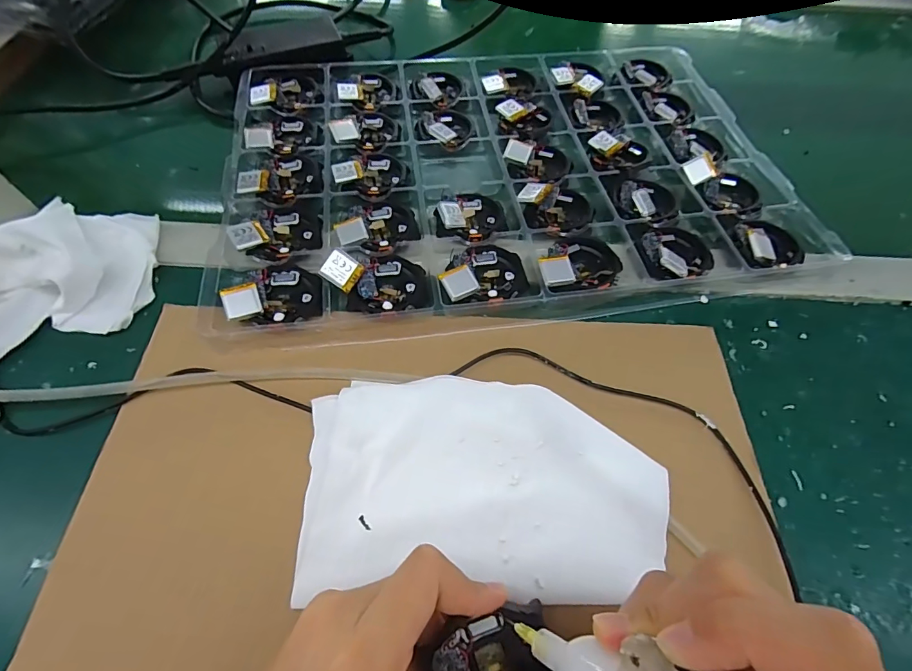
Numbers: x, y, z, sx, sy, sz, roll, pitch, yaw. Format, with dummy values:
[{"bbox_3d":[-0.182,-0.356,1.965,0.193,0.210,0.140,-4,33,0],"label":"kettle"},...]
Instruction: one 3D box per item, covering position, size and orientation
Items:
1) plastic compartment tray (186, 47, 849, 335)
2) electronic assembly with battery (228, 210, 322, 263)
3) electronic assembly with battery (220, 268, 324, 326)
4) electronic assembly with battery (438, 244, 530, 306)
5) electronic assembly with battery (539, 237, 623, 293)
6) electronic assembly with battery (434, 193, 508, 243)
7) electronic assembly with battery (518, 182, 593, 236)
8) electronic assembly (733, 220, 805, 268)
[{"bbox_3d":[0.040,-0.151,0.363,0.434,0.021,0.302,-5,61,-4],"label":"plastic compartment tray"},{"bbox_3d":[-0.129,-0.074,0.314,0.055,0.012,0.047,-30,65,-17],"label":"electronic assembly with battery"},{"bbox_3d":[-0.118,-0.029,0.288,0.058,0.017,0.044,-10,61,-7],"label":"electronic assembly with battery"},{"bbox_3d":[0.019,-0.043,0.304,0.061,0.016,0.050,-6,61,-4],"label":"electronic assembly with battery"},{"bbox_3d":[0.087,-0.051,0.309,0.060,0.013,0.045,-10,61,-7],"label":"electronic assembly with battery"},{"bbox_3d":[0.014,-0.096,0.330,0.051,0.016,0.052,9,61,4],"label":"electronic assembly with battery"},{"bbox_3d":[0.076,-0.099,0.336,0.054,0.014,0.052,1,60,-1],"label":"electronic assembly with battery"},{"bbox_3d":[0.229,-0.068,0.322,0.044,0.013,0.046,1,60,-1],"label":"electronic assembly"}]

